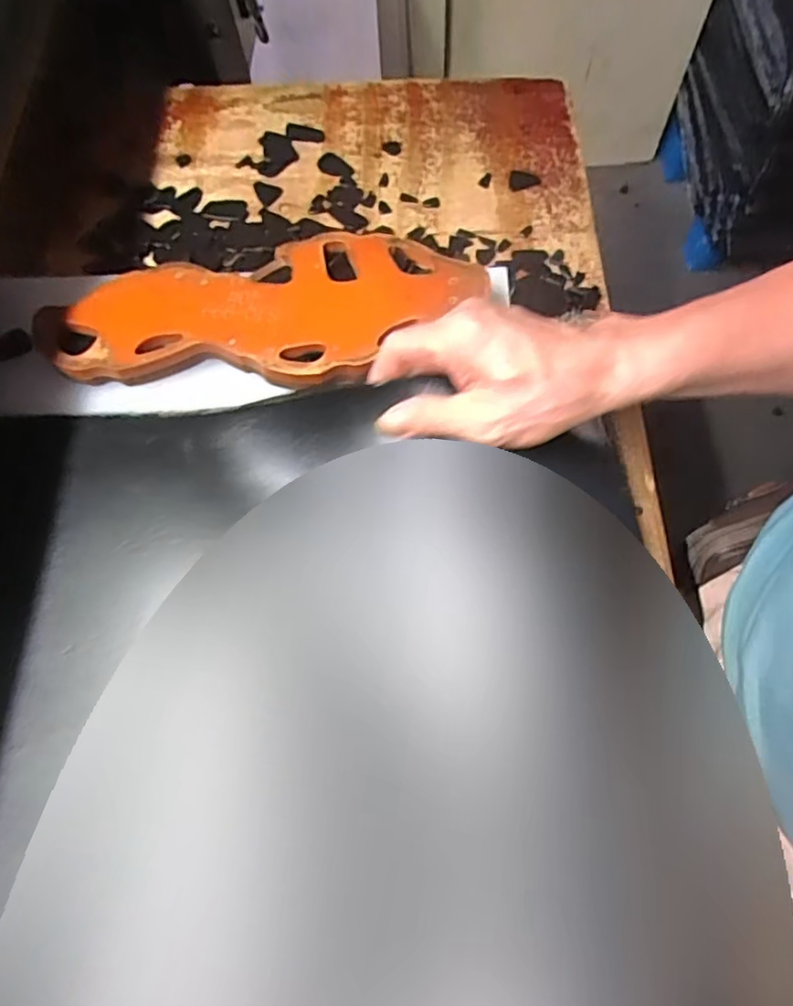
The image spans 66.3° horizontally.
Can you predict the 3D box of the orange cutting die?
[{"bbox_3d":[-0.092,-0.128,0.417,0.296,0.016,0.114,-7,68,-1],"label":"orange cutting die"}]

